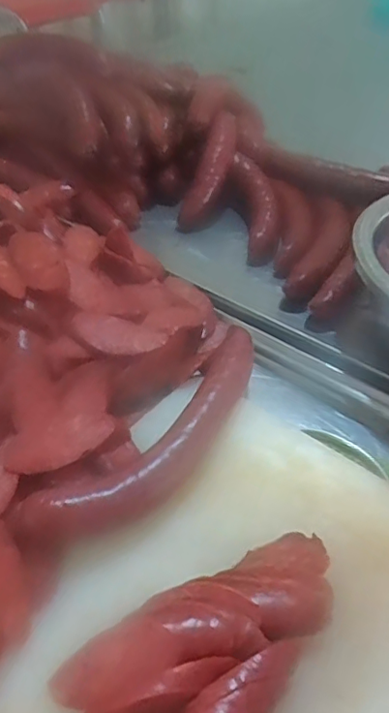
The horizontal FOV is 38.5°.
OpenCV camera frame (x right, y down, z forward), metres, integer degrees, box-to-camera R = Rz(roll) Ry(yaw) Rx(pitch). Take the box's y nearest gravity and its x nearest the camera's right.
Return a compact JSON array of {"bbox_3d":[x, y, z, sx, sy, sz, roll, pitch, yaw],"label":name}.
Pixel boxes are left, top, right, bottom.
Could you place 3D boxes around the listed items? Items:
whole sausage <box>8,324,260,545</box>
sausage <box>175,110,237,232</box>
[{"bbox_3d":[-0.017,0.058,0.439,0.072,0.030,0.259,30,50,26],"label":"whole sausage"},{"bbox_3d":[0.020,-0.234,0.715,0.041,0.153,0.029,24,7,22],"label":"sausage"}]

